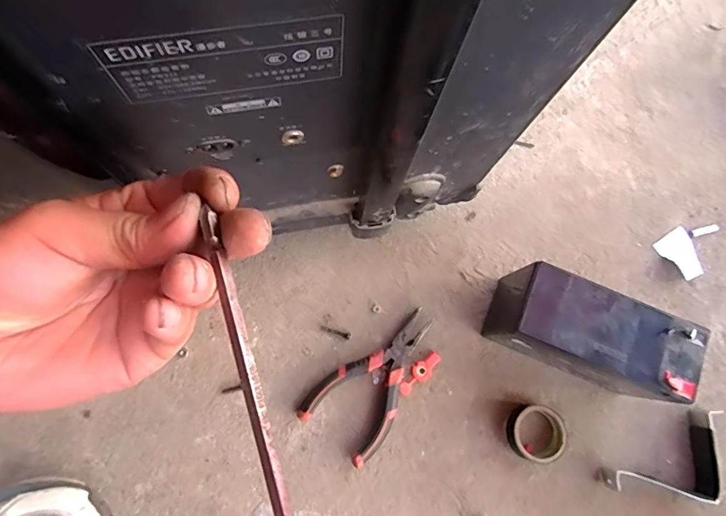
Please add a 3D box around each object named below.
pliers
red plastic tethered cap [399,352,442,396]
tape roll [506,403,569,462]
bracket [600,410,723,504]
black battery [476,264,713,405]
[{"bbox_3d":[0.013,0.108,0.437,0.076,0.016,0.142,37,80,6],"label":"pliers"},{"bbox_3d":[0.053,0.108,0.445,0.017,0.007,0.049,41,81,7],"label":"red plastic tethered cap"},{"bbox_3d":[0.159,0.157,0.431,0.049,0.020,0.047,0,79,-1],"label":"tape roll"},{"bbox_3d":[0.270,0.173,0.431,0.094,0.025,0.078,7,79,0],"label":"bracket"},{"bbox_3d":[0.193,0.066,0.417,0.146,0.094,0.067,23,79,3],"label":"black battery"}]

